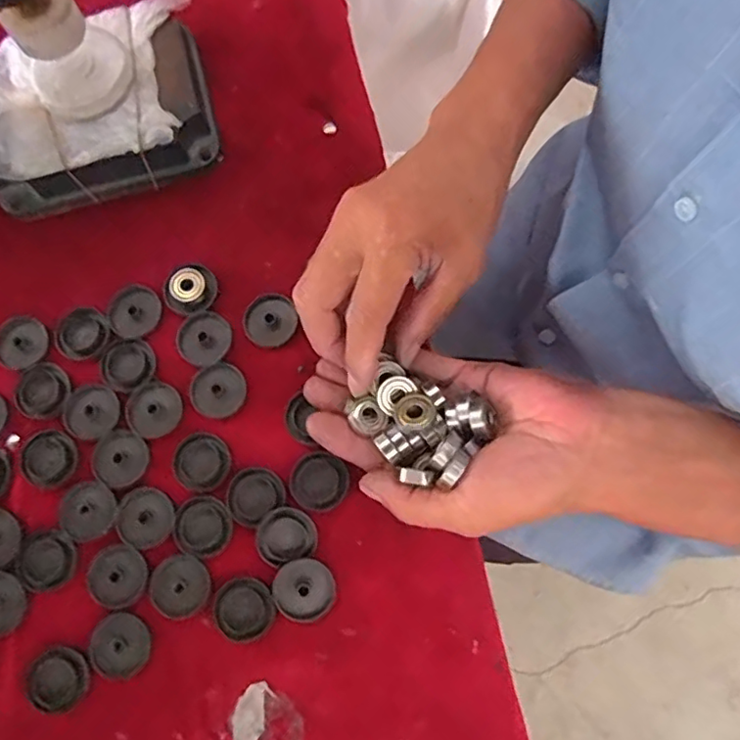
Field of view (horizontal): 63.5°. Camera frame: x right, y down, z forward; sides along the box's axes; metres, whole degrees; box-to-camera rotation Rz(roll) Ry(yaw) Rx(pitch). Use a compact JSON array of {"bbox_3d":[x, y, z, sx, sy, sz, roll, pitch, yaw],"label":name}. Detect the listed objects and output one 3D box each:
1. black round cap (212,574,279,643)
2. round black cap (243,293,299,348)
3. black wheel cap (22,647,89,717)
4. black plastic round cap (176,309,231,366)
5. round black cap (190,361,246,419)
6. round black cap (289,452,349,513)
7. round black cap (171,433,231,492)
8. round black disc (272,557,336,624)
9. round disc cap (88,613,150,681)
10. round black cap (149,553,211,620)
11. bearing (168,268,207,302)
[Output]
[{"bbox_3d":[-0.069,0.131,0.328,0.033,0.004,0.032,0,77,1],"label":"black round cap"},{"bbox_3d":[-0.062,-0.031,0.367,0.031,0.004,0.034,0,77,1],"label":"round black cap"},{"bbox_3d":[-0.169,0.167,0.321,0.034,0.004,0.032,0,77,1],"label":"black wheel cap"},{"bbox_3d":[-0.102,-0.020,0.365,0.032,0.004,0.033,0,77,1],"label":"black plastic round cap"},{"bbox_3d":[-0.091,0.012,0.357,0.032,0.004,0.033,0,77,1],"label":"round black cap"},{"bbox_3d":[-0.029,0.063,0.341,0.032,0.004,0.032,0,77,1],"label":"round black cap"},{"bbox_3d":[-0.098,0.053,0.346,0.033,0.004,0.032,0,77,1],"label":"round black cap"},{"bbox_3d":[-0.037,0.121,0.328,0.033,0.007,0.033,0,77,1],"label":"round black disc"},{"bbox_3d":[-0.137,0.151,0.326,0.031,0.004,0.033,0,77,1],"label":"round disc cap"},{"bbox_3d":[-0.106,0.120,0.333,0.033,0.004,0.032,0,77,1],"label":"round black cap"},{"bbox_3d":[-0.113,-0.053,0.372,0.022,0.007,0.021,0,77,1],"label":"bearing"}]

